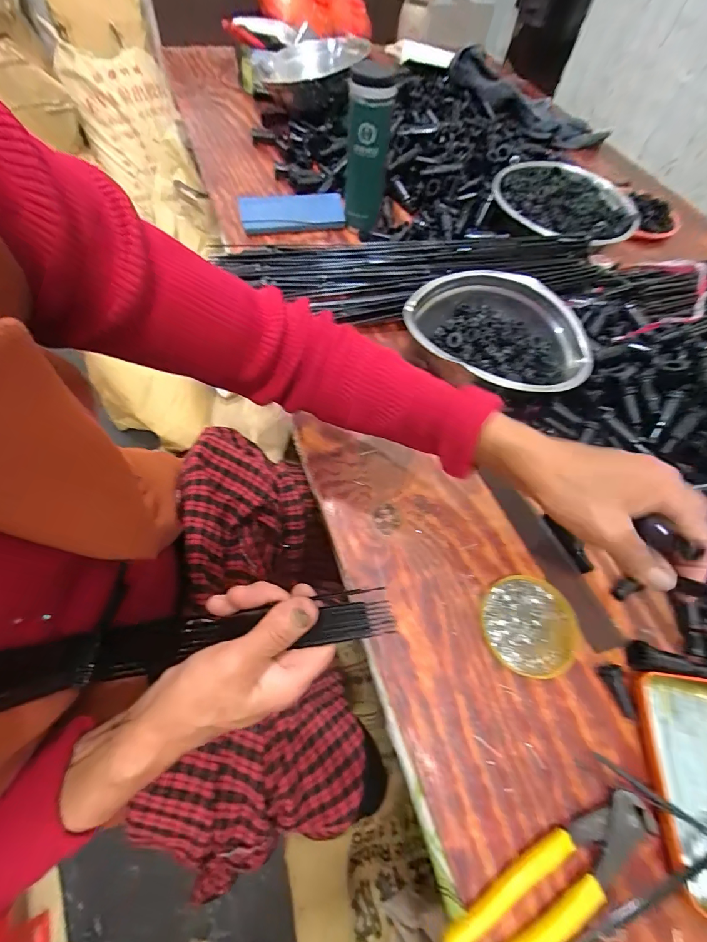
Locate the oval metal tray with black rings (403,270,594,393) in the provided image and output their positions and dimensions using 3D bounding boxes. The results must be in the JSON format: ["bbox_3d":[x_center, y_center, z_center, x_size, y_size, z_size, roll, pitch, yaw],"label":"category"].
[{"bbox_3d":[0.172,-0.165,0.452,0.220,0.047,0.181,12,65,4],"label":"oval metal tray with black rings"}]

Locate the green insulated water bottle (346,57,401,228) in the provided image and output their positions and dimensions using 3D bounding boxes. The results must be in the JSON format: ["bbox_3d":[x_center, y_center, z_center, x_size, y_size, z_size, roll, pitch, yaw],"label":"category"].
[{"bbox_3d":[0.018,-0.456,0.544,0.059,0.177,0.060,11,65,4],"label":"green insulated water bottle"}]

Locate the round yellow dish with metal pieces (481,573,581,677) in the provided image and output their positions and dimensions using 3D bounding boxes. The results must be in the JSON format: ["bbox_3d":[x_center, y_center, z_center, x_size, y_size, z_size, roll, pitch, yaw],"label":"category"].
[{"bbox_3d":[0.161,0.138,0.335,0.086,0.008,0.081,1,64,-1],"label":"round yellow dish with metal pieces"}]

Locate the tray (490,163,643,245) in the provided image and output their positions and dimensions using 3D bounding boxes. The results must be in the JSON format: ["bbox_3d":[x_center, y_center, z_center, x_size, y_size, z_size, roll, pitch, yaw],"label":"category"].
[{"bbox_3d":[0.329,-0.422,0.589,0.202,0.029,0.224,-27,68,-13],"label":"tray"}]

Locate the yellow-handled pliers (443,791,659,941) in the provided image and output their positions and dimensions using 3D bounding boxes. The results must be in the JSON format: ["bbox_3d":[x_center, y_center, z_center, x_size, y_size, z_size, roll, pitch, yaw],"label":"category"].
[{"bbox_3d":[0.139,0.280,0.253,0.164,0.018,0.037,-23,67,-12],"label":"yellow-handled pliers"}]

